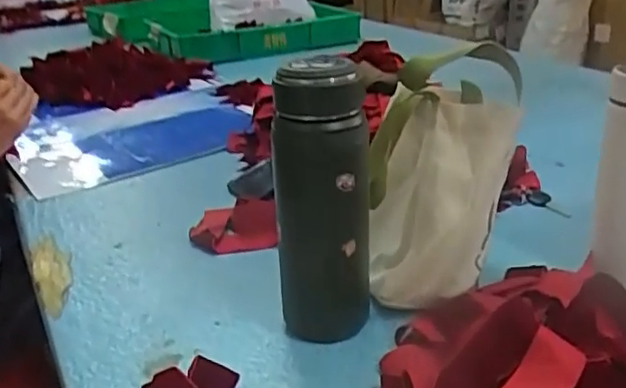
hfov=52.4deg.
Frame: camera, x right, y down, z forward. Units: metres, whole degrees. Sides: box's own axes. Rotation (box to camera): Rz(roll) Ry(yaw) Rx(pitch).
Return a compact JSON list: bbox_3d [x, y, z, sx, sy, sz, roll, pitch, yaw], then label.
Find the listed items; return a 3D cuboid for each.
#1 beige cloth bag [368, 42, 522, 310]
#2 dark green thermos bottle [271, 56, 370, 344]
[{"bbox_3d":[0.125,-0.004,0.642,0.134,0.206,0.174,1,25,8],"label":"beige cloth bag"},{"bbox_3d":[0.008,0.008,0.563,0.082,0.258,0.067,-3,24,-2],"label":"dark green thermos bottle"}]

